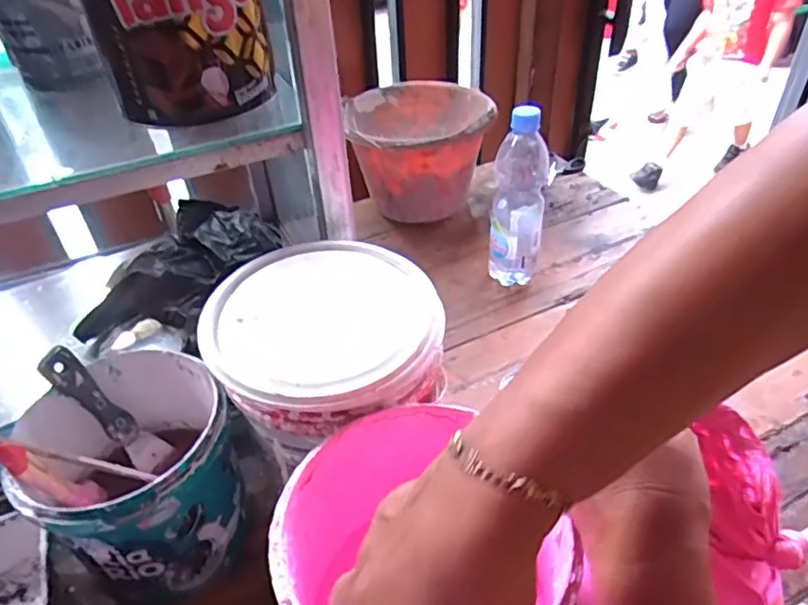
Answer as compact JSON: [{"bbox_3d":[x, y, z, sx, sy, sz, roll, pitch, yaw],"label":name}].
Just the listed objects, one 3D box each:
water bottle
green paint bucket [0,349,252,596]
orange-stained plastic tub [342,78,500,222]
[{"bbox_3d":[0.151,-0.131,0.786,0.068,0.236,0.069,4,40,10],"label":"water bottle"},{"bbox_3d":[-0.225,0.152,0.518,0.156,0.160,0.154,-2,40,2],"label":"green paint bucket"},{"bbox_3d":[0.026,-0.242,0.973,0.222,0.157,0.227,-2,40,2],"label":"orange-stained plastic tub"}]

